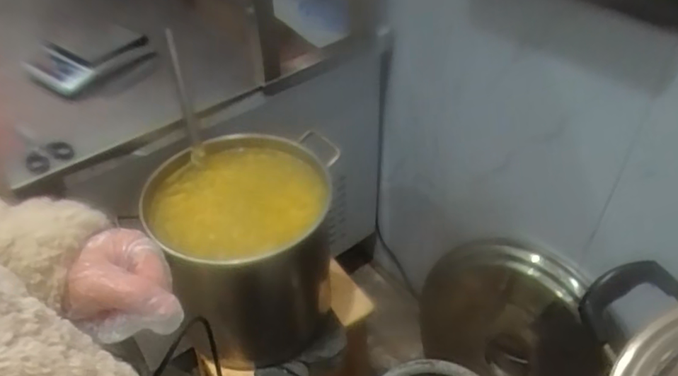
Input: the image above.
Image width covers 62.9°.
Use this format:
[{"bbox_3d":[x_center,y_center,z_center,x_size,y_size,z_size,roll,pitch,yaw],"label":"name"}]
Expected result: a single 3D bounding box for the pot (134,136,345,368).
[{"bbox_3d":[-0.179,0.097,1.037,0.324,0.278,0.324,-1,42,1],"label":"pot"}]

